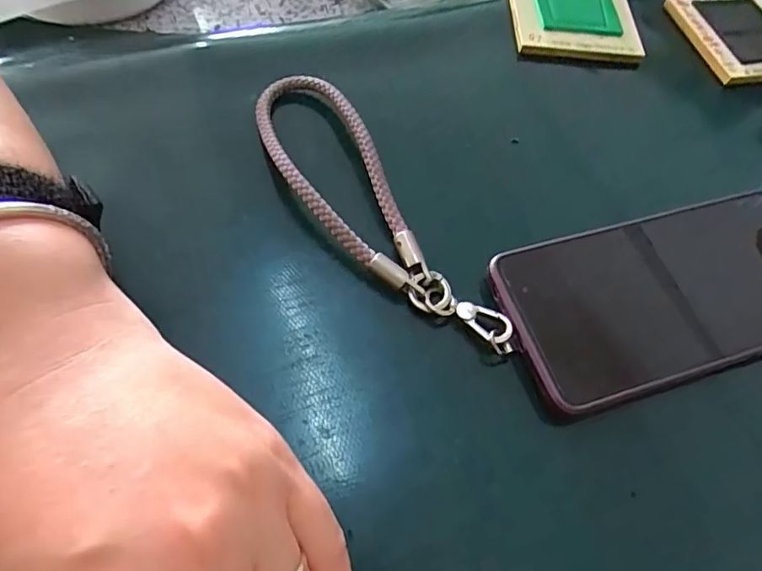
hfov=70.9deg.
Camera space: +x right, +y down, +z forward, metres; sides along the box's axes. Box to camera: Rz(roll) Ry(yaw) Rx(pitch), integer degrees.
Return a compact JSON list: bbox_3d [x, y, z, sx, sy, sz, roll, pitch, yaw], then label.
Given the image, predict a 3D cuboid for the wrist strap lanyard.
[{"bbox_3d":[-0.010,-0.040,0.260,0.055,0.019,0.183,-24,64,-17],"label":"wrist strap lanyard"}]

